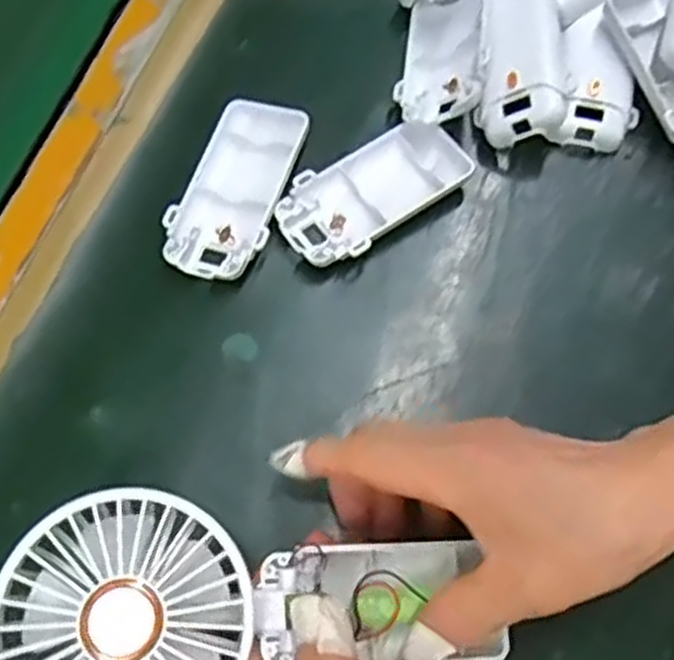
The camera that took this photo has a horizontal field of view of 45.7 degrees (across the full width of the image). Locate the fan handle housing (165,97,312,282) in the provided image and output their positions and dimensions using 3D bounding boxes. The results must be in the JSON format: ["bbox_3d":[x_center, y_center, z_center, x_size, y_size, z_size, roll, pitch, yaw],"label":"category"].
[{"bbox_3d":[-0.049,-0.070,0.390,0.048,0.014,0.096,16,72,7],"label":"fan handle housing"}]

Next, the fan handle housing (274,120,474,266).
[{"bbox_3d":[0.017,-0.067,0.394,0.094,0.025,0.050,-38,74,-10],"label":"fan handle housing"}]

